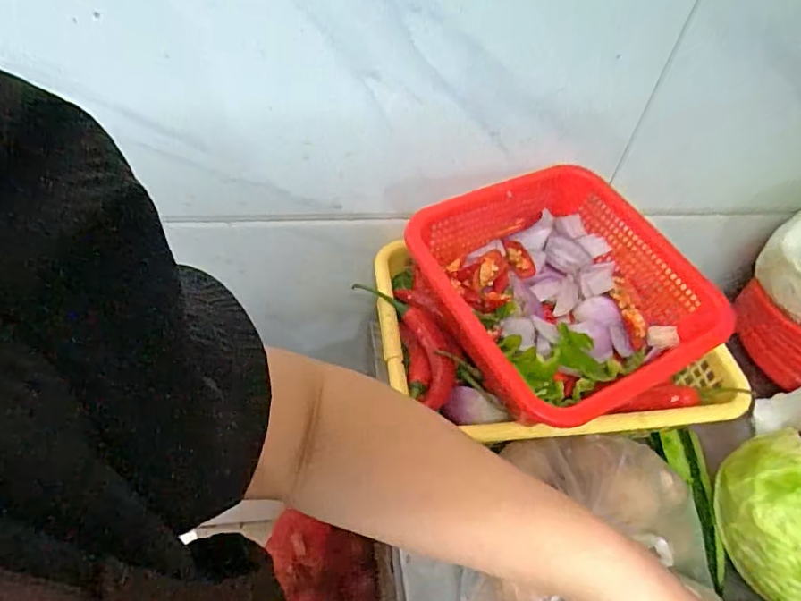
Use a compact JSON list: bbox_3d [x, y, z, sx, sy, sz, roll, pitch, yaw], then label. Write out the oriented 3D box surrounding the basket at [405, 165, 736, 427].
[{"bbox_3d":[0.131,-0.001,0.452,0.207,0.089,0.207,-23,57,-23],"label":"basket"}]

